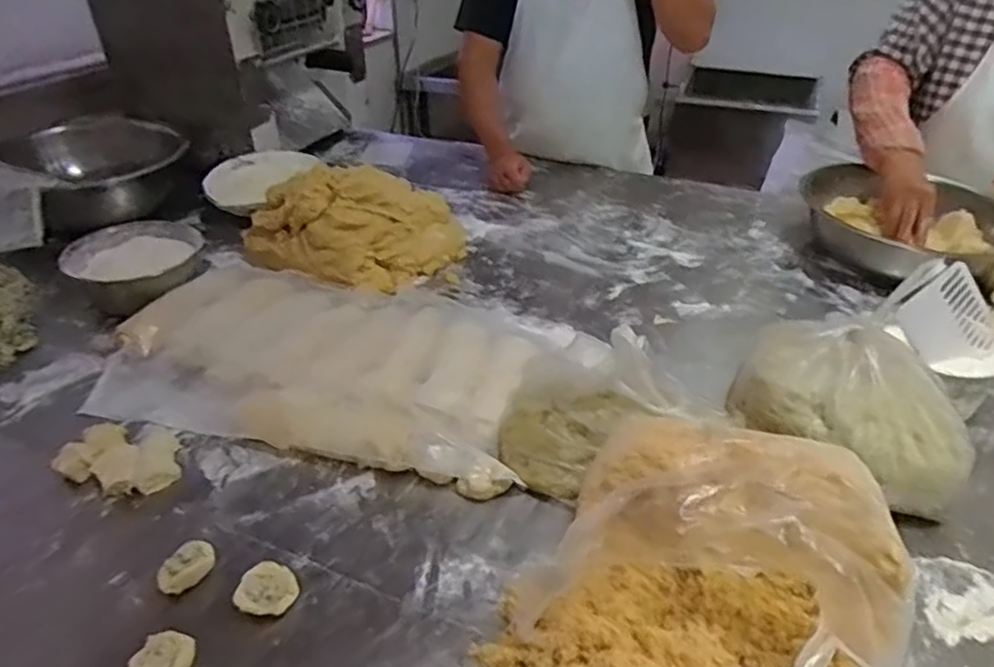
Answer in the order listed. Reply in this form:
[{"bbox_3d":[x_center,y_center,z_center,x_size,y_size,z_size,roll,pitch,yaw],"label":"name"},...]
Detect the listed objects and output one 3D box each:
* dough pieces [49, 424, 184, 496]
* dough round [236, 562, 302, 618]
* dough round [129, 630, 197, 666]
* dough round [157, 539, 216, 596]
[{"bbox_3d":[-0.426,0.138,0.736,0.127,0.032,0.096,5,36,9],"label":"dough pieces"},{"bbox_3d":[-0.212,0.240,0.599,0.051,0.024,0.048,-1,36,0],"label":"dough round"},{"bbox_3d":[-0.282,0.278,0.539,0.045,0.024,0.051,12,37,17],"label":"dough round"},{"bbox_3d":[-0.298,0.224,0.615,0.041,0.027,0.053,27,44,33],"label":"dough round"}]

